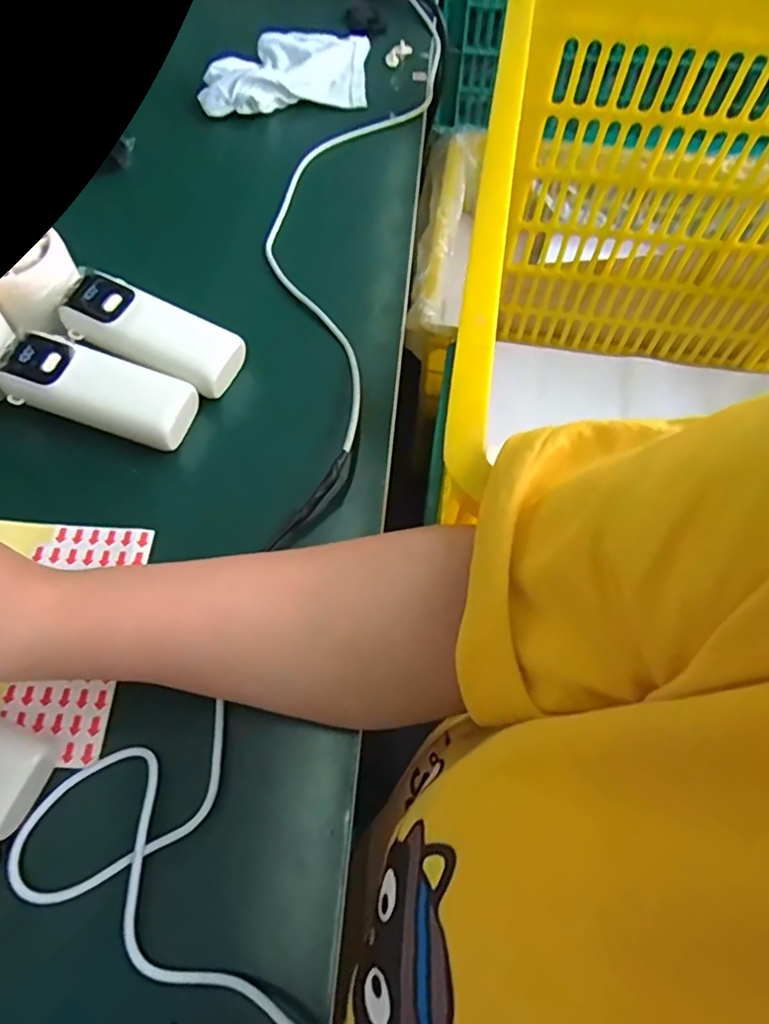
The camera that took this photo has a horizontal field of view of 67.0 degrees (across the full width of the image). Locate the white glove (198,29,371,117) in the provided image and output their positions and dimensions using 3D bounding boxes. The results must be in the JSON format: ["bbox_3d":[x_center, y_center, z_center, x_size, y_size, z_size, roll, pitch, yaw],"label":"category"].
[{"bbox_3d":[-0.083,-0.376,0.494,0.144,0.024,0.092,-10,66,-4],"label":"white glove"}]

